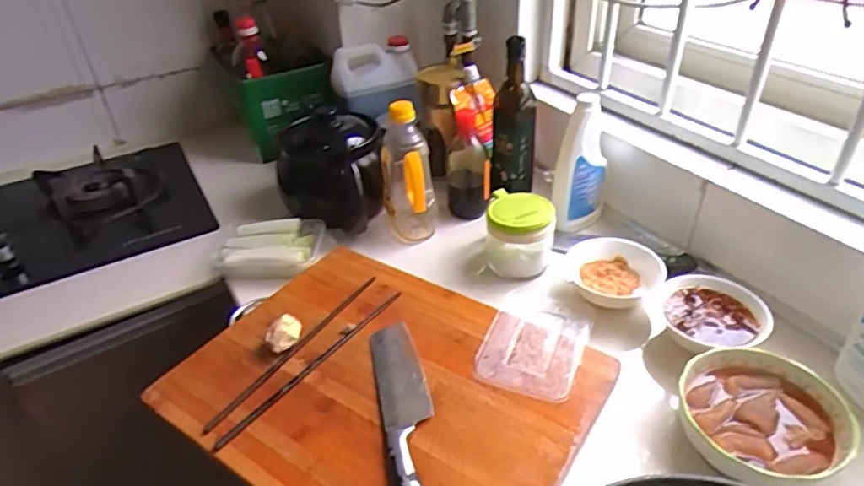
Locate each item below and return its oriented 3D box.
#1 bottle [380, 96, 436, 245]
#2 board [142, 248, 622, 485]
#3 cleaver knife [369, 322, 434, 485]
[{"bbox_3d":[-0.039,-0.105,0.875,0.081,0.219,0.068,-7,36,-3],"label":"bottle"},{"bbox_3d":[-0.062,0.156,0.650,0.455,0.028,0.336,20,43,30],"label":"board"},{"bbox_3d":[-0.027,0.184,0.603,0.057,0.021,0.288,-9,36,-6],"label":"cleaver knife"}]

